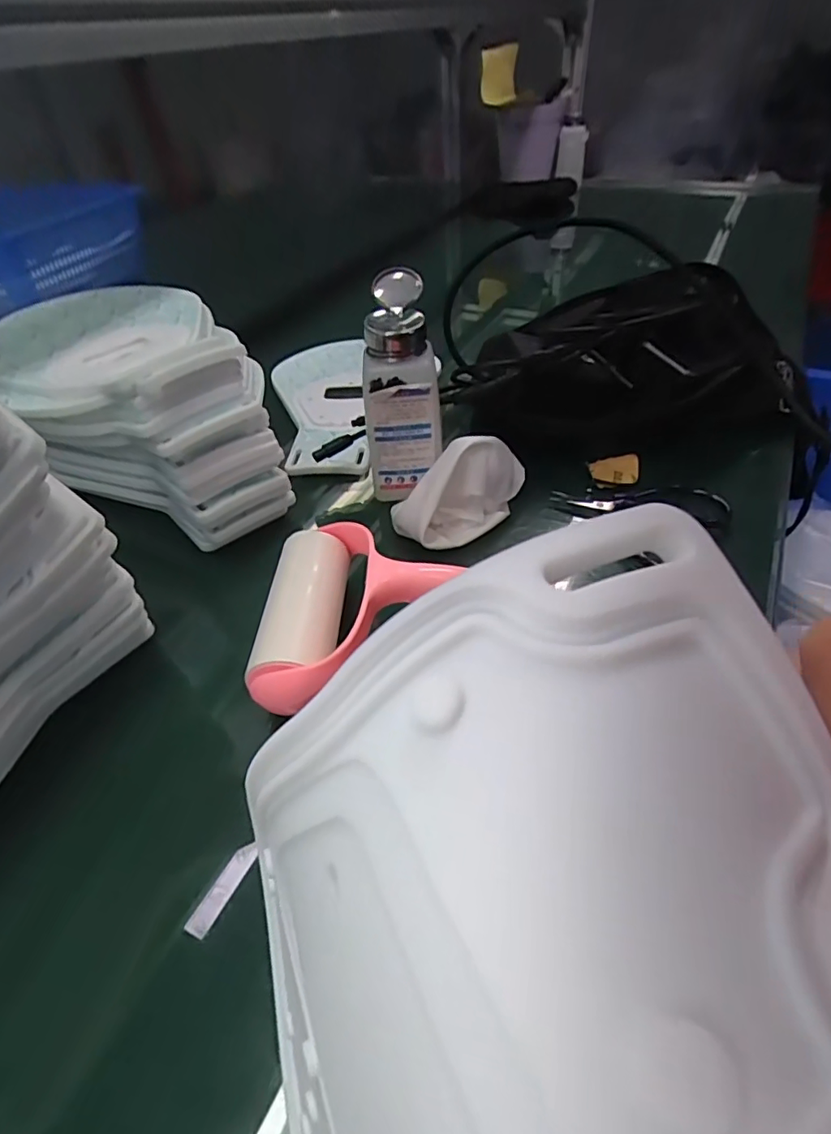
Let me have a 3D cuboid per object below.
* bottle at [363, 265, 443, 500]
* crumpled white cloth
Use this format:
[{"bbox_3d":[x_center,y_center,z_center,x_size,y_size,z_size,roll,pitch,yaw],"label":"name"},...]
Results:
[{"bbox_3d":[-0.007,-0.125,0.400,0.051,0.135,0.069,-1,44,4],"label":"bottle"},{"bbox_3d":[0.032,-0.059,0.392,0.100,0.065,0.051,-25,47,-20],"label":"crumpled white cloth"}]

